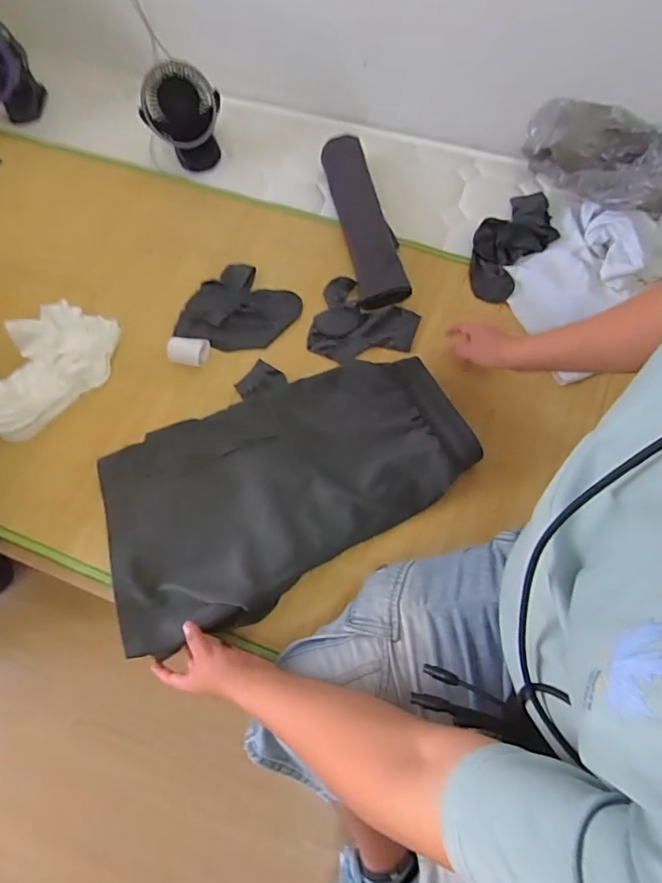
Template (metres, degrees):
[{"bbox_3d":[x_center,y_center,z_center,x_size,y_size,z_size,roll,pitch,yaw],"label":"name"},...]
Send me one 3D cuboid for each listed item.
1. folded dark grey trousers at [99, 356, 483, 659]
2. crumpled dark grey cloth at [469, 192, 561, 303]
[{"bbox_3d":[-0.061,0.062,0.726,0.528,0.058,0.309,-19,65,-7],"label":"folded dark grey trousers"},{"bbox_3d":[0.332,-0.370,0.886,0.117,0.045,0.257,39,73,16],"label":"crumpled dark grey cloth"}]

